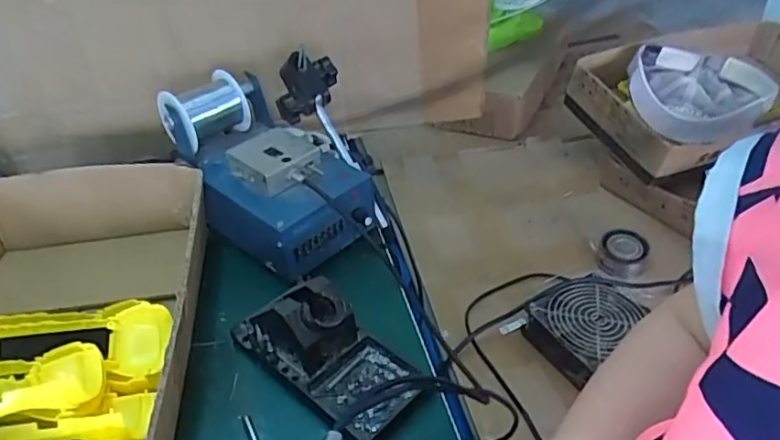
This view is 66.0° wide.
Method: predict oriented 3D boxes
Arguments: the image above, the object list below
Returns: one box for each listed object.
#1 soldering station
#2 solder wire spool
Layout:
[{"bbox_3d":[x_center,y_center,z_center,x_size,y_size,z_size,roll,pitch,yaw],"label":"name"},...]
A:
[{"bbox_3d":[-0.104,-0.030,0.588,0.129,0.089,0.164,-26,43,-27],"label":"soldering station"},{"bbox_3d":[-0.188,-0.112,0.613,0.070,0.063,0.089,21,47,26],"label":"solder wire spool"}]

